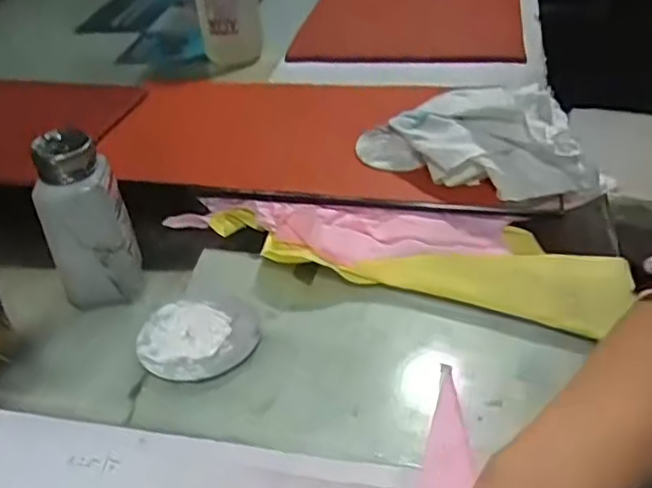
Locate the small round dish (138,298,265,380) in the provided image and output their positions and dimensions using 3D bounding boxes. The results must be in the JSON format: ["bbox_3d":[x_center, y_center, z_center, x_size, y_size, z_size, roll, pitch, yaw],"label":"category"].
[{"bbox_3d":[-0.091,0.065,0.467,0.082,0.004,0.080,-3,37,2],"label":"small round dish"}]

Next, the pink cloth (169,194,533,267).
[{"bbox_3d":[0.003,-0.009,0.525,0.271,0.026,0.070,5,38,14],"label":"pink cloth"}]

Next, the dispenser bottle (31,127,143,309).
[{"bbox_3d":[-0.170,-0.013,0.469,0.057,0.130,0.047,-9,37,-6],"label":"dispenser bottle"}]

